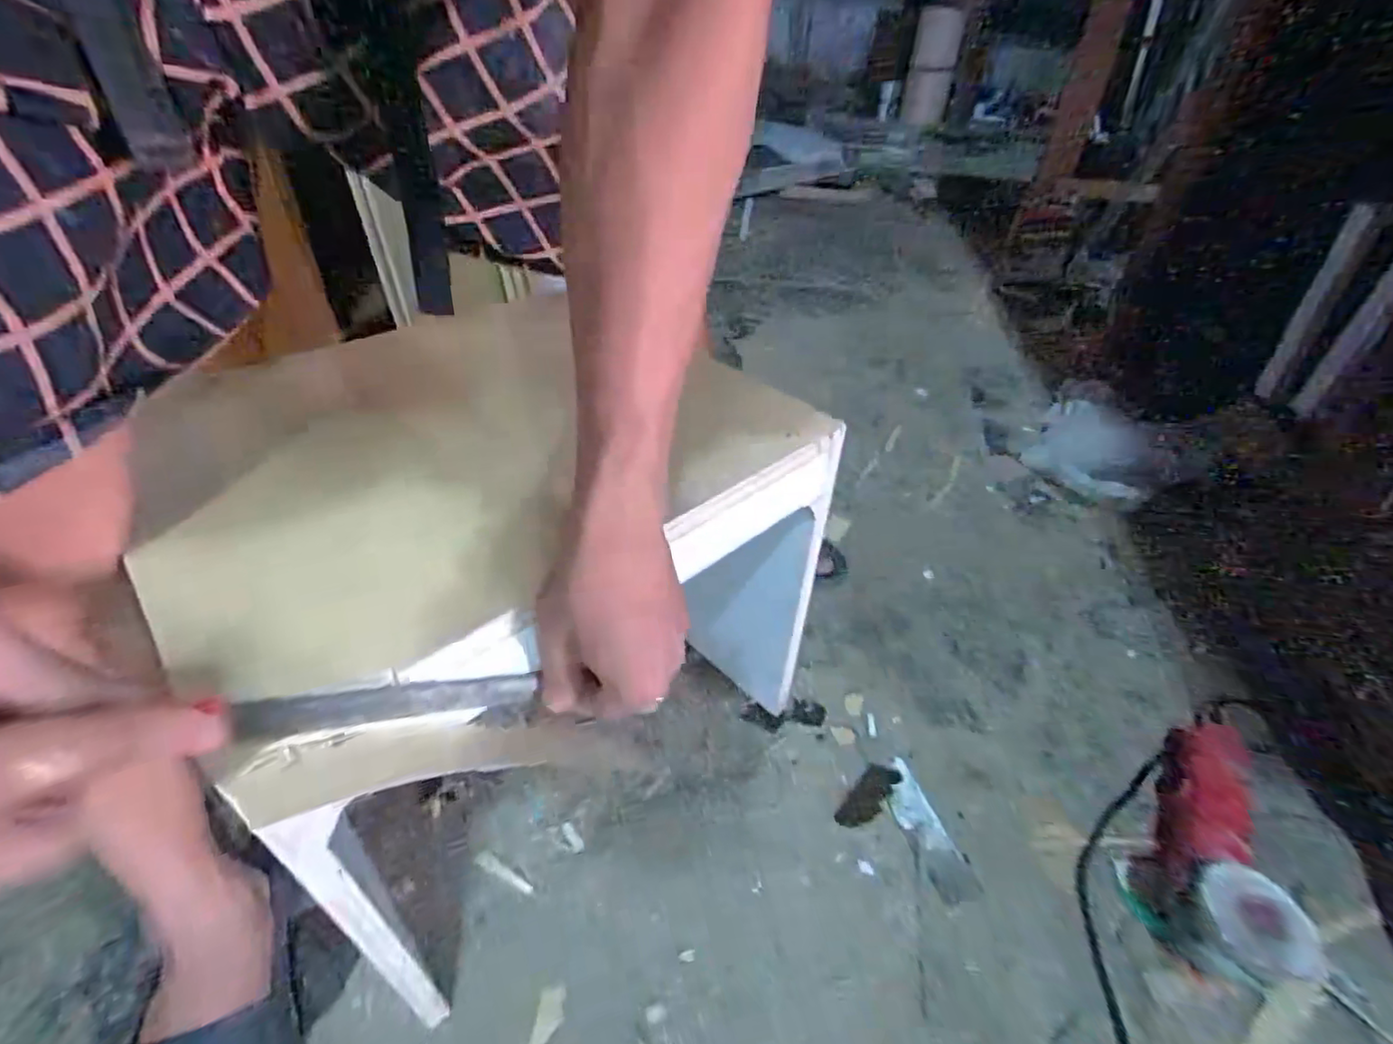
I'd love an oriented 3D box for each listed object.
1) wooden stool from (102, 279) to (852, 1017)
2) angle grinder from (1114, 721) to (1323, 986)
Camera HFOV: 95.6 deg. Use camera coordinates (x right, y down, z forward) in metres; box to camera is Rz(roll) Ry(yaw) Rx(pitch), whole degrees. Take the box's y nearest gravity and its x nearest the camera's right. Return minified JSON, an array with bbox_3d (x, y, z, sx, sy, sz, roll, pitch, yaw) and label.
[{"bbox_3d":[-0.184,0.066,0.607,0.436,0.399,0.403,-32,50,-33],"label":"wooden stool"},{"bbox_3d":[0.491,0.297,0.606,0.108,0.111,0.310,29,35,30],"label":"angle grinder"}]

